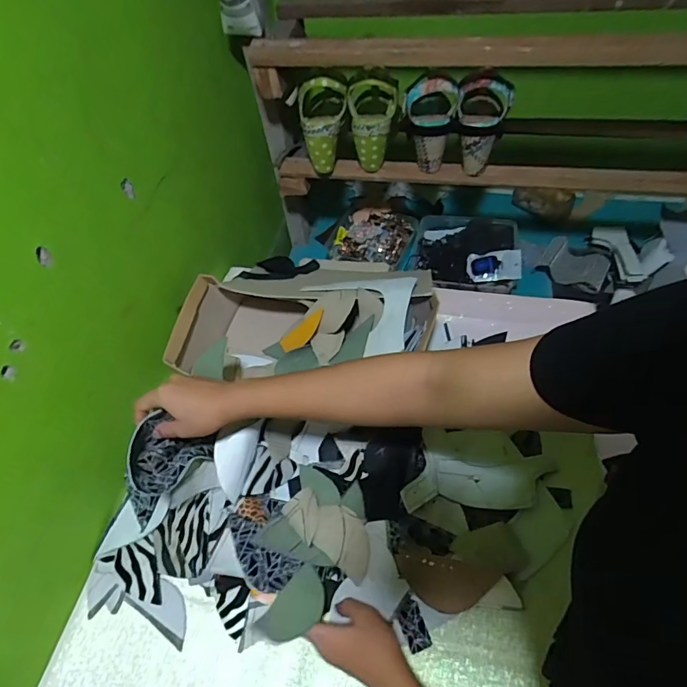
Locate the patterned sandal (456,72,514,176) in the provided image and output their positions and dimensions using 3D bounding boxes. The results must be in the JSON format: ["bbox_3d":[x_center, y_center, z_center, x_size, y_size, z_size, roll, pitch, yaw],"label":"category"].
[{"bbox_3d":[0.209,-0.337,0.723,0.088,0.129,0.066,9,55,12],"label":"patterned sandal"}]

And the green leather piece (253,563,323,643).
[{"bbox_3d":[-0.047,0.275,0.489,0.048,0.005,0.091,22,22,22],"label":"green leather piece"}]

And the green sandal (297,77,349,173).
[{"bbox_3d":[-0.034,-0.355,0.761,0.081,0.131,0.070,-3,54,3],"label":"green sandal"}]

